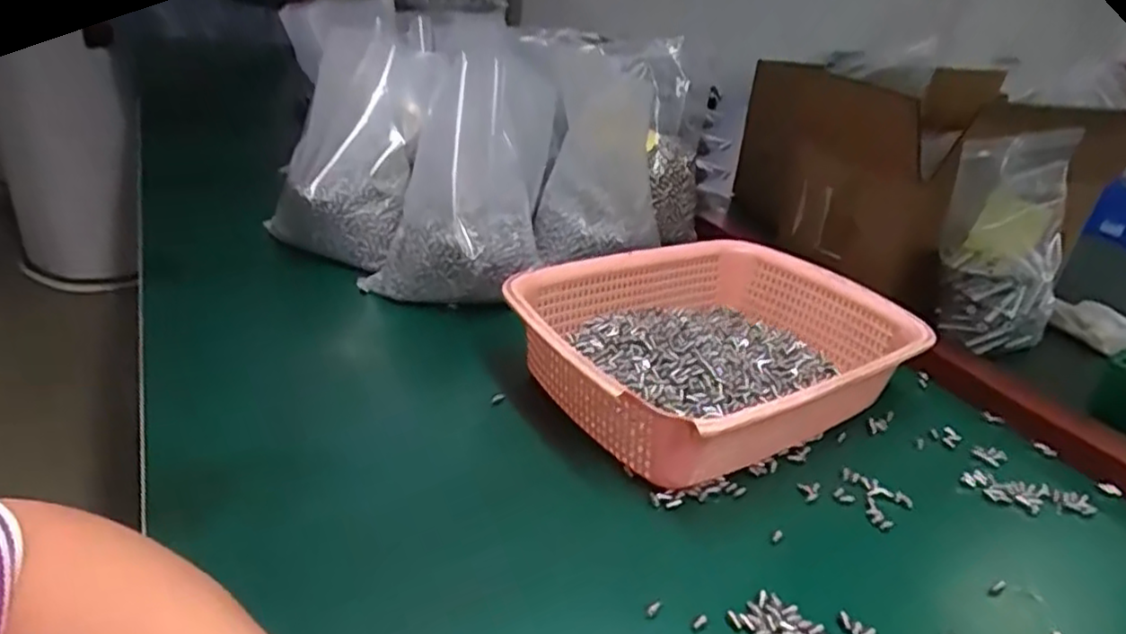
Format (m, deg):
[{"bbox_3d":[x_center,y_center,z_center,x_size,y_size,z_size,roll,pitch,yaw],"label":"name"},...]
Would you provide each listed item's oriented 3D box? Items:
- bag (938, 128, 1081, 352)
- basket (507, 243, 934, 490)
[{"bbox_3d":[0.418,-0.068,0.658,0.108,0.195,0.110,26,33,31],"label":"bag"},{"bbox_3d":[0.112,0.027,0.537,0.285,0.080,0.214,-13,34,-33],"label":"basket"}]

